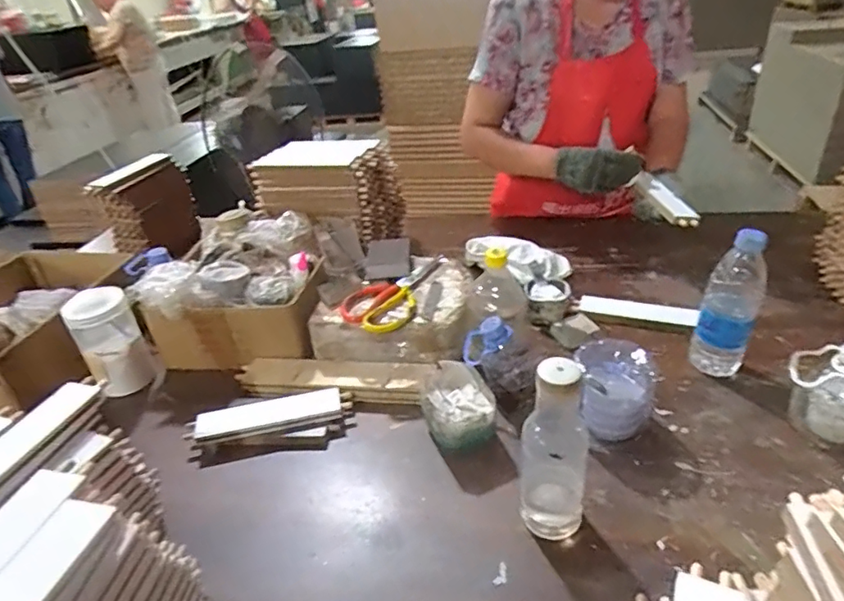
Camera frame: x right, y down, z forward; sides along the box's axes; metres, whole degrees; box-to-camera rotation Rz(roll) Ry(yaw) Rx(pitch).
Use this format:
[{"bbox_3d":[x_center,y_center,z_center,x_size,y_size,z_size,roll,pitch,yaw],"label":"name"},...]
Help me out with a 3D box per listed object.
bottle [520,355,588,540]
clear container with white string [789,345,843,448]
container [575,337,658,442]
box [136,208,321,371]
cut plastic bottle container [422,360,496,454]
[{"bbox_3d":[0.134,0.152,0.547,0.065,0.209,0.059,2,34,12],"label":"bottle"},{"bbox_3d":[0.483,0.110,0.637,0.068,0.118,0.101,-31,40,-33],"label":"clear container with white string"},{"bbox_3d":[0.240,0.115,0.681,0.087,0.108,0.087,-4,33,3],"label":"container"},{"bbox_3d":[-0.296,-0.035,0.939,0.294,0.149,0.319,-9,33,-4],"label":"box"},{"bbox_3d":[0.046,0.142,0.708,0.083,0.065,0.109,-13,33,-10],"label":"cut plastic bottle container"}]

